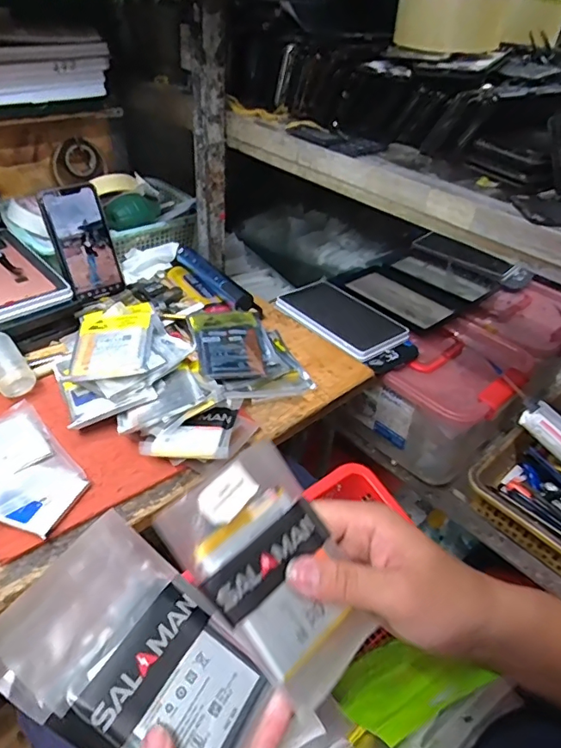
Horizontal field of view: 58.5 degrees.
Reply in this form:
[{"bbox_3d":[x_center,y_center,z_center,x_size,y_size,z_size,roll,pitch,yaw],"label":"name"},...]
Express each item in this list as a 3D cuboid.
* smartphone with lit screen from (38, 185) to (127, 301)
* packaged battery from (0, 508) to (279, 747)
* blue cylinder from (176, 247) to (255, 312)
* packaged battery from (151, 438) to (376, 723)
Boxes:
[{"bbox_3d":[-0.262,-0.175,0.670,0.073,0.144,0.012,-28,25,-32],"label":"smartphone with lit screen"},{"bbox_3d":[-0.068,0.144,0.252,0.132,0.016,0.087,37,50,5],"label":"packaged battery"},{"bbox_3d":[-0.094,-0.137,0.712,0.032,0.025,0.173,-26,49,-32],"label":"blue cylinder"},{"bbox_3d":[0.000,0.109,0.283,0.082,0.006,0.127,-36,86,-32],"label":"packaged battery"}]

